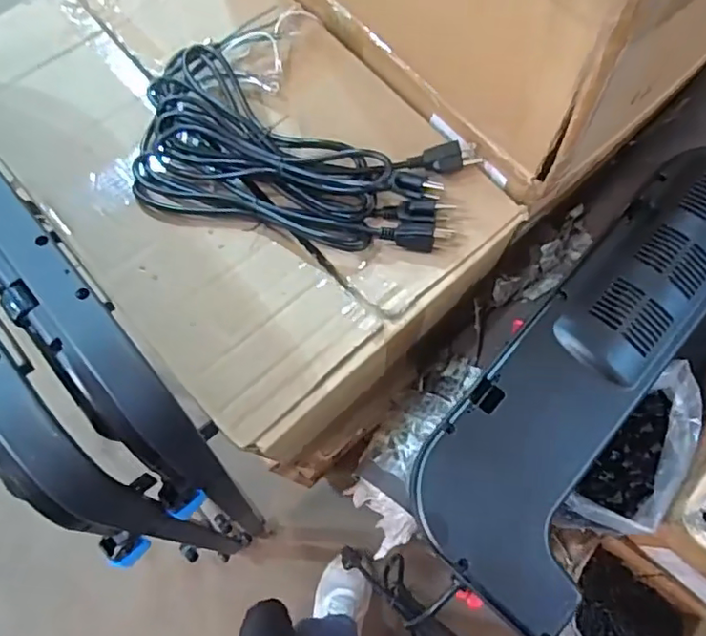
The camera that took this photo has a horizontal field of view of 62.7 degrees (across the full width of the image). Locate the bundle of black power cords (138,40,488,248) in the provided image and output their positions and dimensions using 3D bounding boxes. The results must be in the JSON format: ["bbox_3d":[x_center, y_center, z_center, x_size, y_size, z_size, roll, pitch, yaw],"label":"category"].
[{"bbox_3d":[-0.053,-0.160,0.559,0.311,0.033,0.156,12,73,5],"label":"bundle of black power cords"}]

